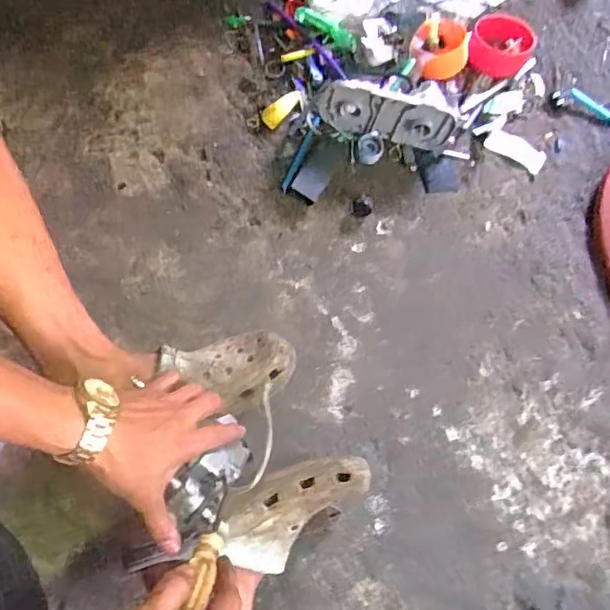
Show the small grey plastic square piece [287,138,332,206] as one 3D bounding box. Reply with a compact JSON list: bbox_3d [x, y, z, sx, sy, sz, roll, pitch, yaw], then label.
[{"bbox_3d":[0.013,-0.177,0.749,0.040,0.021,0.085,27,75,6],"label":"small grey plastic square piece"}]

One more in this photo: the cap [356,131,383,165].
[{"bbox_3d":[0.089,-0.212,0.767,0.039,0.011,0.041,1,74,-2],"label":"cap"}]

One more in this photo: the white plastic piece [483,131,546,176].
[{"bbox_3d":[0.295,-0.217,0.790,0.087,0.012,0.033,28,88,-4],"label":"white plastic piece"}]

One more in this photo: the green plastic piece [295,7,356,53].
[{"bbox_3d":[0.031,-0.381,0.782,0.094,0.028,0.023,37,74,6],"label":"green plastic piece"}]

